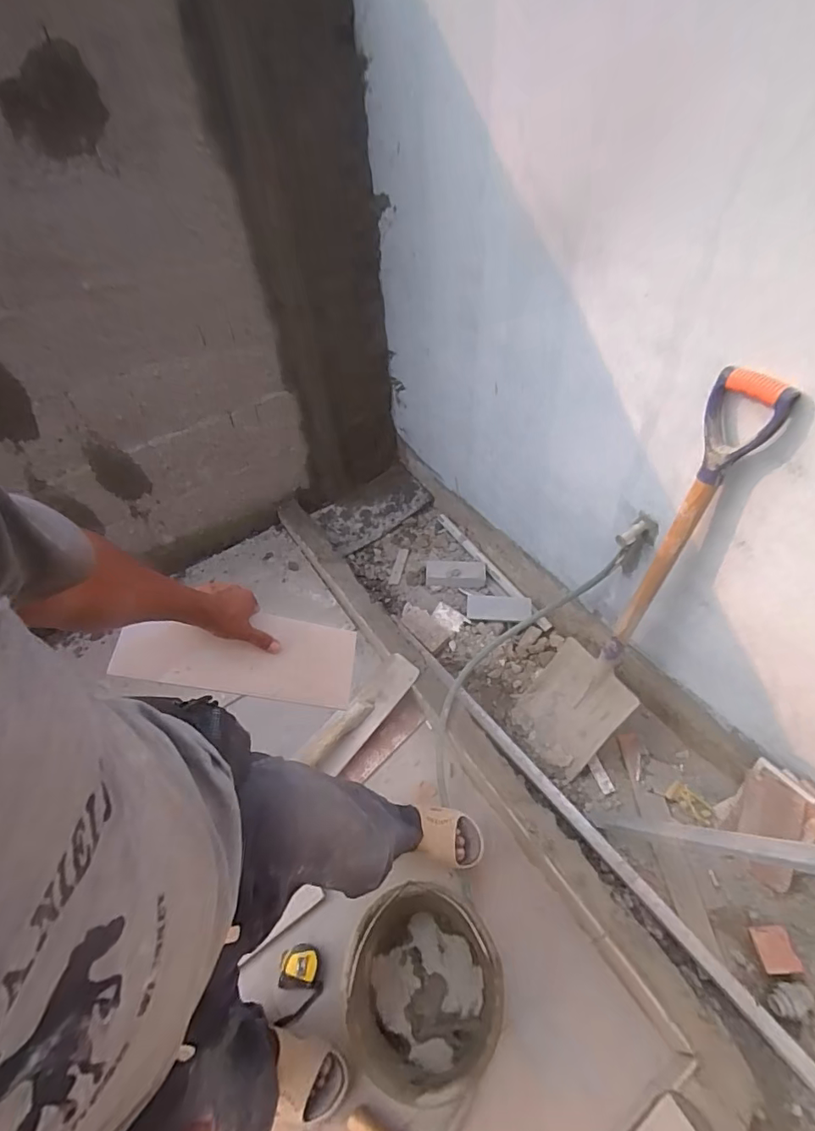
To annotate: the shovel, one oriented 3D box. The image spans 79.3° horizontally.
[{"bbox_3d":[0.466,0.113,1.046,0.236,1.015,0.237,-21,50,-25],"label":"shovel"}]

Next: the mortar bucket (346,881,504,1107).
[{"bbox_3d":[0.029,0.752,0.888,0.260,0.159,0.283,-3,49,3],"label":"mortar bucket"}]

